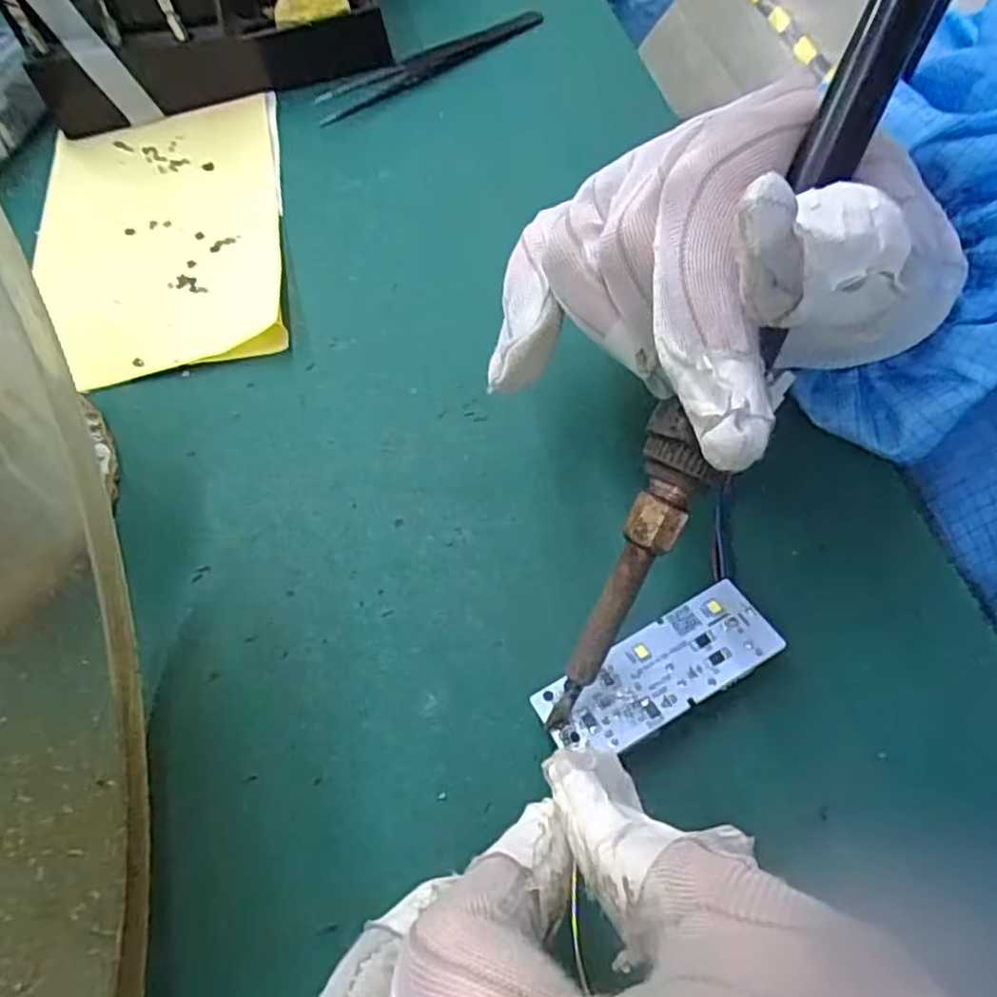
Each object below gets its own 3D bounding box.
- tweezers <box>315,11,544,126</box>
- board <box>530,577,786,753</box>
[{"bbox_3d":[-0.031,-0.211,0.349,0.123,0.014,0.015,-34,62,-13],"label":"tweezers"},{"bbox_3d":[0.042,0.045,0.187,0.064,0.004,0.024,-28,54,-10],"label":"board"}]

